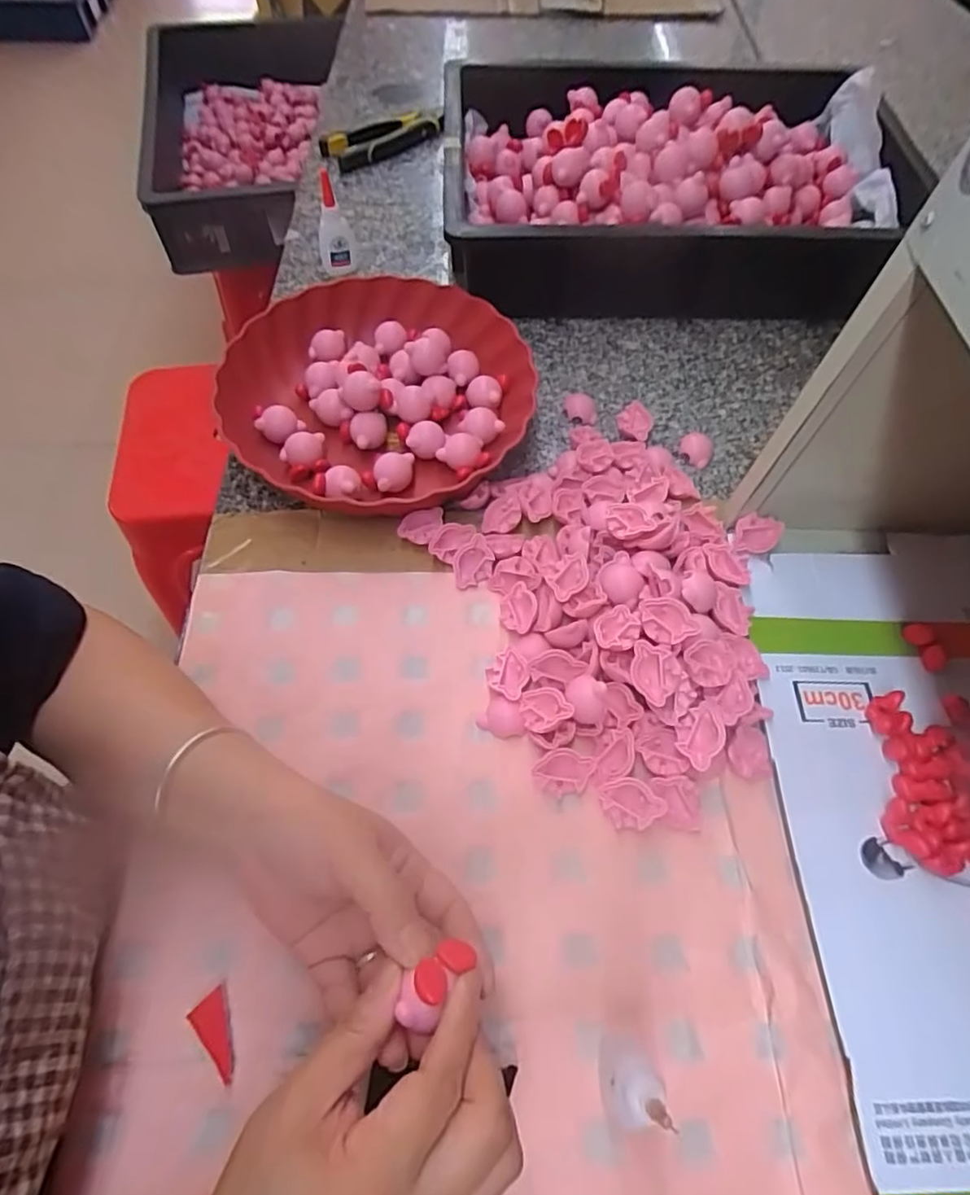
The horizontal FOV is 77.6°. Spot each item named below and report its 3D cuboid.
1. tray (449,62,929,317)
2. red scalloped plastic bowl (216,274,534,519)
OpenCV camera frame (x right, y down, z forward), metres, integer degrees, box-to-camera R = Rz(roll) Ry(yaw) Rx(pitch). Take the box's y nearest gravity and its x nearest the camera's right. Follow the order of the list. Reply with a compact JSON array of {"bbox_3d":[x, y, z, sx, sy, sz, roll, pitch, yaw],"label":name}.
[{"bbox_3d":[0.178,-0.402,0.601,0.419,0.121,0.291,-1,61,-1],"label":"tray"},{"bbox_3d":[-0.088,-0.160,0.487,0.217,0.052,0.234,0,61,0],"label":"red scalloped plastic bowl"}]

